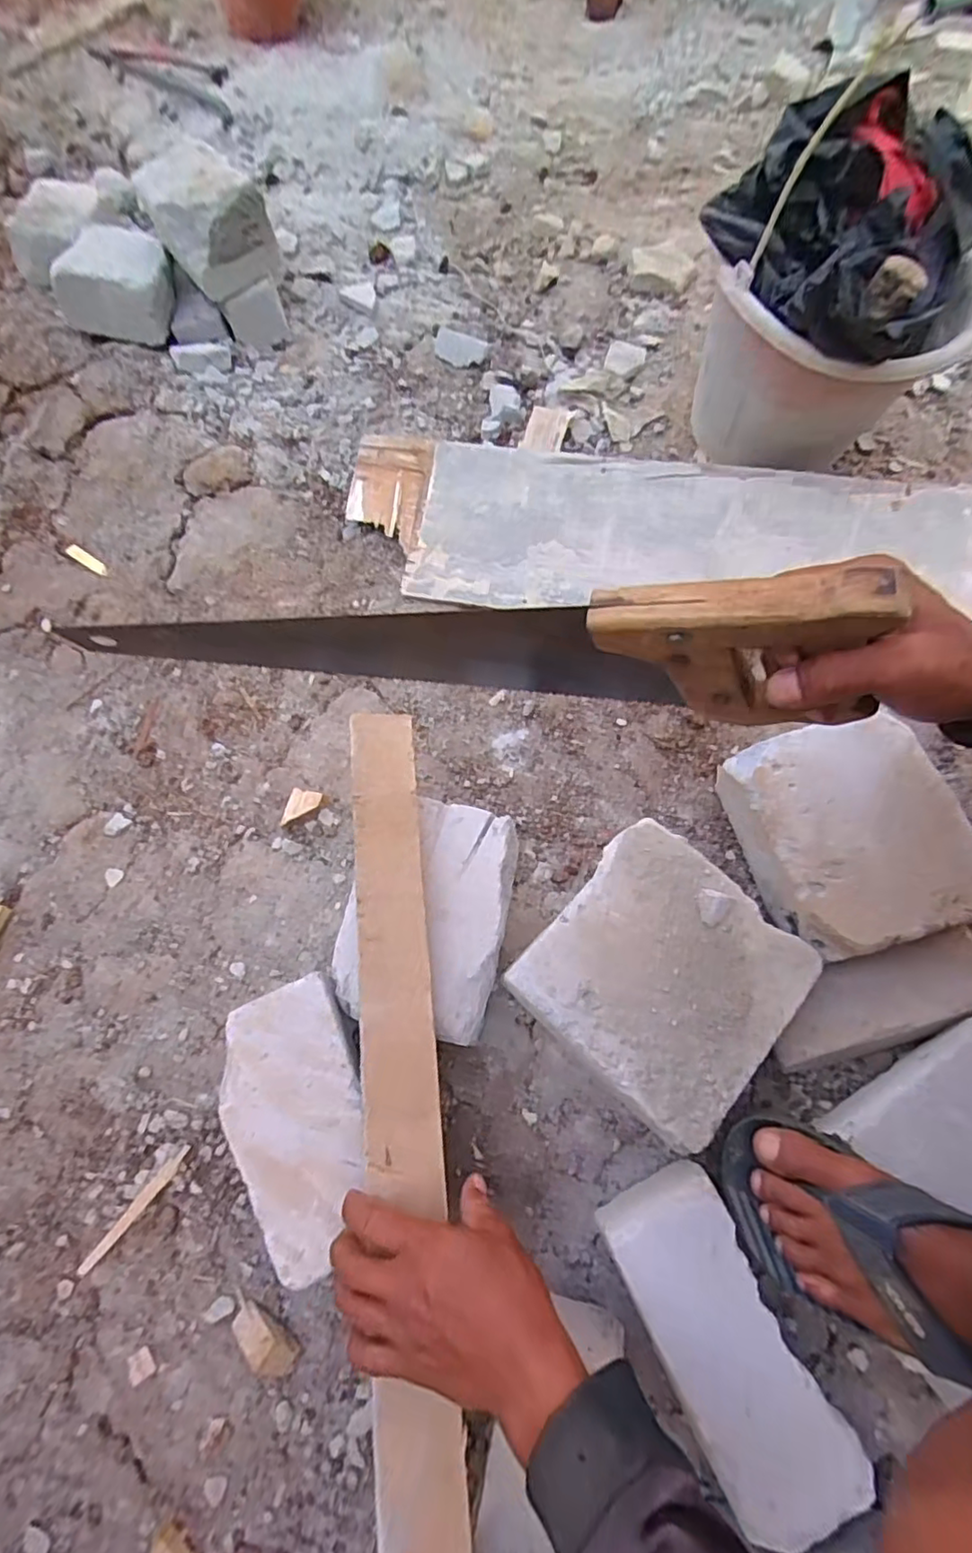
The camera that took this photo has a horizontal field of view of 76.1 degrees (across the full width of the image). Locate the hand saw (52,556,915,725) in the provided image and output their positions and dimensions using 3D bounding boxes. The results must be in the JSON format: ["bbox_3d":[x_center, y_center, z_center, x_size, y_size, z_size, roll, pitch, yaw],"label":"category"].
[{"bbox_3d":[-0.028,-0.073,0.386,0.466,0.118,0.025,4,69,18],"label":"hand saw"}]

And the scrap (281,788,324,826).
[{"bbox_3d":[-0.190,0.035,0.648,0.033,0.019,0.039,12,71,7],"label":"scrap"}]

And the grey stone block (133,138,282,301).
[{"bbox_3d":[-0.397,-0.782,0.868,0.123,0.091,0.194,-39,65,-10],"label":"grey stone block"}]

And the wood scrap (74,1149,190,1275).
[{"bbox_3d":[-0.300,0.369,0.532,0.012,0.004,0.118,38,76,15],"label":"wood scrap"}]

